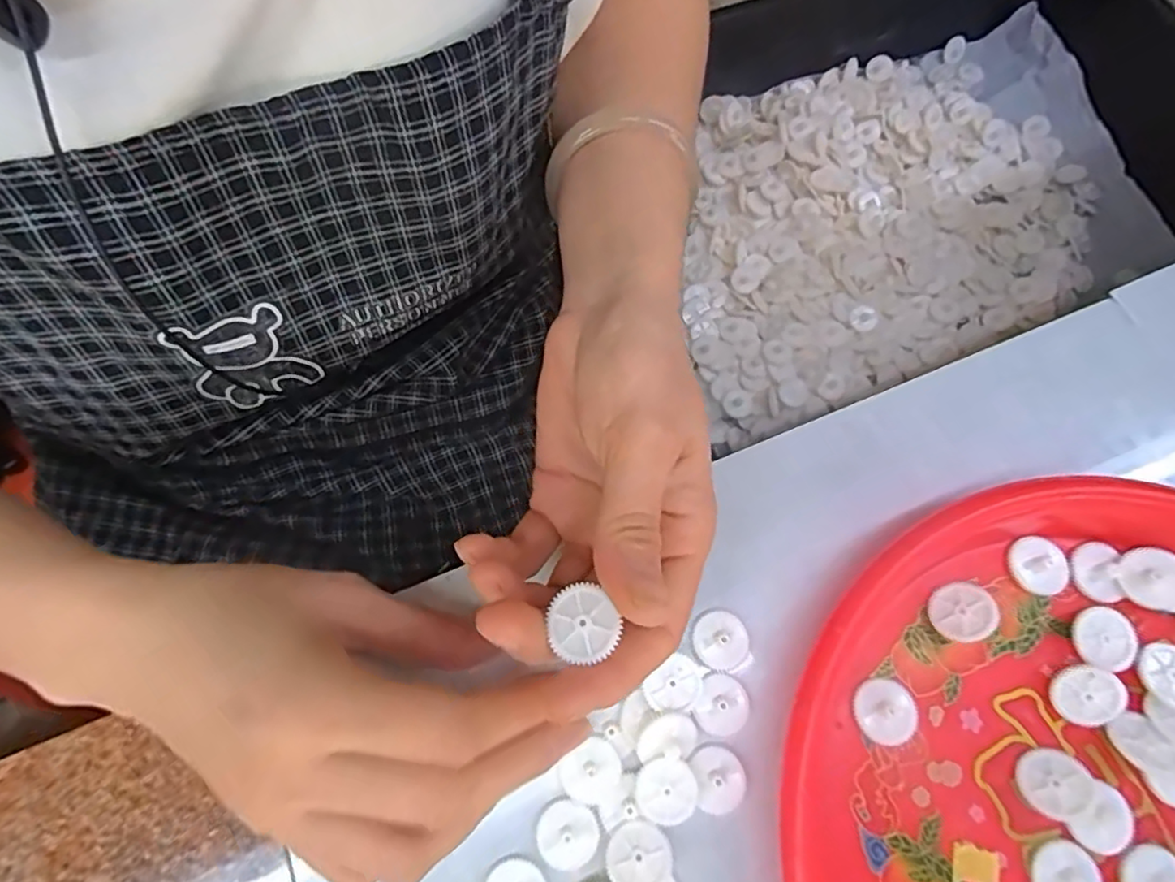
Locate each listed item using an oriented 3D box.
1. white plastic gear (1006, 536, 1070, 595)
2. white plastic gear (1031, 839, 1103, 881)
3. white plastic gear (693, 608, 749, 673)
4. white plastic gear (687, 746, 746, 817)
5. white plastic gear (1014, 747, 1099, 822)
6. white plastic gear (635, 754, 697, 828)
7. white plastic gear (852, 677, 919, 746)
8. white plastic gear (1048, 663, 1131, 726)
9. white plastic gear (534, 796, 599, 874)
[{"bbox_3d":[0.174,0.047,0.242,0.021,0.004,0.021,1,72,0],"label":"white plastic gear"},{"bbox_3d":[0.160,0.146,0.209,0.021,0.004,0.022,0,71,0],"label":"white plastic gear"},{"bbox_3d":[0.050,0.074,0.236,0.020,0.004,0.021,0,71,0],"label":"white plastic gear"},{"bbox_3d":[0.046,0.118,0.220,0.018,0.004,0.021,-13,72,-4],"label":"white plastic gear"},{"bbox_3d":[0.160,0.117,0.215,0.023,0.010,0.021,8,72,3],"label":"white plastic gear"},{"bbox_3d":[0.027,0.120,0.216,0.020,0.006,0.021,0,71,0],"label":"white plastic gear"},{"bbox_3d":[0.107,0.097,0.226,0.021,0.004,0.021,-4,72,-1],"label":"white plastic gear"},{"bbox_3d":[0.178,0.091,0.224,0.023,0.005,0.022,-26,86,14],"label":"white plastic gear"},{"bbox_3d":[-0.007,0.135,0.216,0.020,0.005,0.022,0,71,0],"label":"white plastic gear"}]

